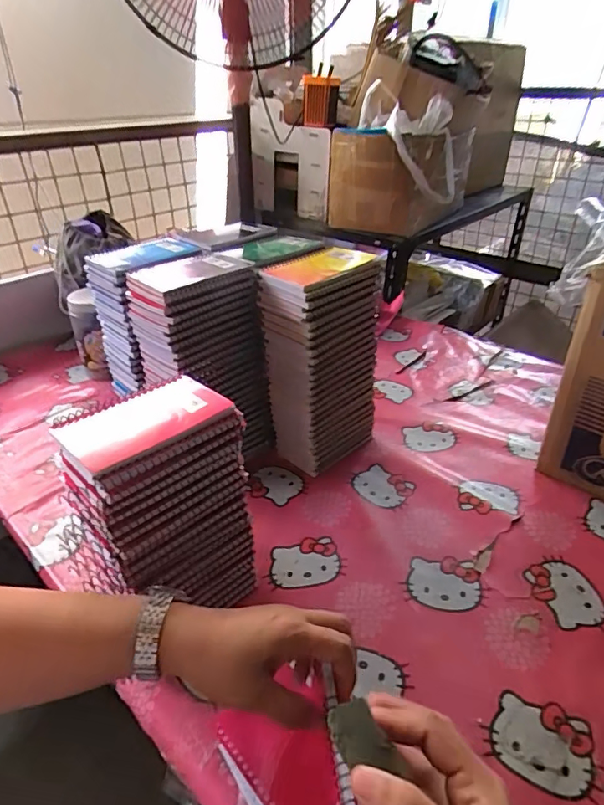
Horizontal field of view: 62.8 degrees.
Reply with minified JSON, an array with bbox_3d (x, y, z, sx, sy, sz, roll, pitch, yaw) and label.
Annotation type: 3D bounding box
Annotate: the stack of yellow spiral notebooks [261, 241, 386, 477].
[{"bbox_3d":[0.021,-0.050,0.683,0.106,0.287,0.127,27,42,36],"label":"stack of yellow spiral notebooks"}]

